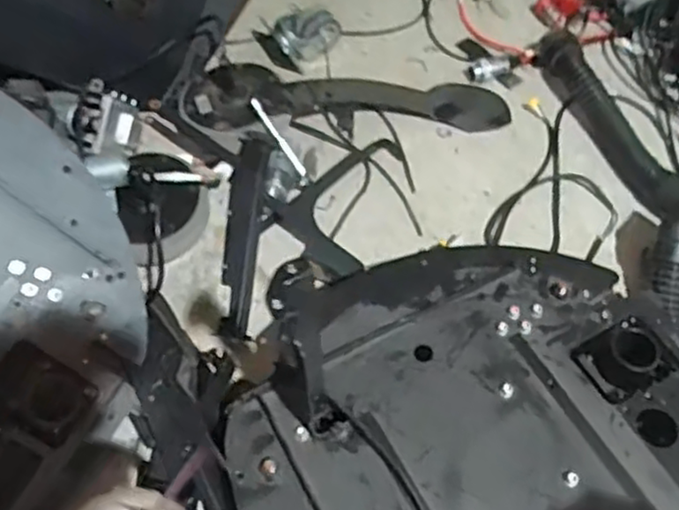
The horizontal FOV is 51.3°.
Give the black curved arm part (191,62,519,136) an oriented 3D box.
[{"bbox_3d":[0.022,-0.216,0.997,0.456,0.045,0.117,0,58,-16],"label":"black curved arm part"}]

